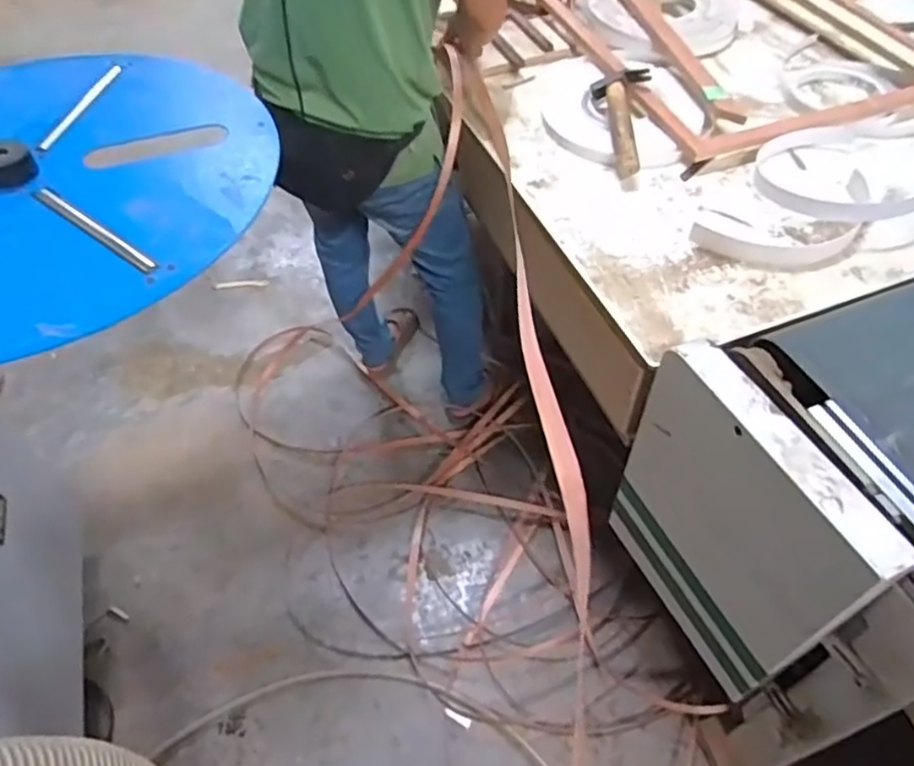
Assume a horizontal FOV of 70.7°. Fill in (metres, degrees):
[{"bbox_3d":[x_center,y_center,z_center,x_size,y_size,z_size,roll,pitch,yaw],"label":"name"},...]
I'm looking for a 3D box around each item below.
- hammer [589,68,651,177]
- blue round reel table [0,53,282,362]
[{"bbox_3d":[0.295,-0.461,1.137,0.100,0.055,0.272,3,52,4],"label":"hammer"},{"bbox_3d":[-0.622,-0.277,0.892,0.672,0.044,0.703,-1,52,2],"label":"blue round reel table"}]

